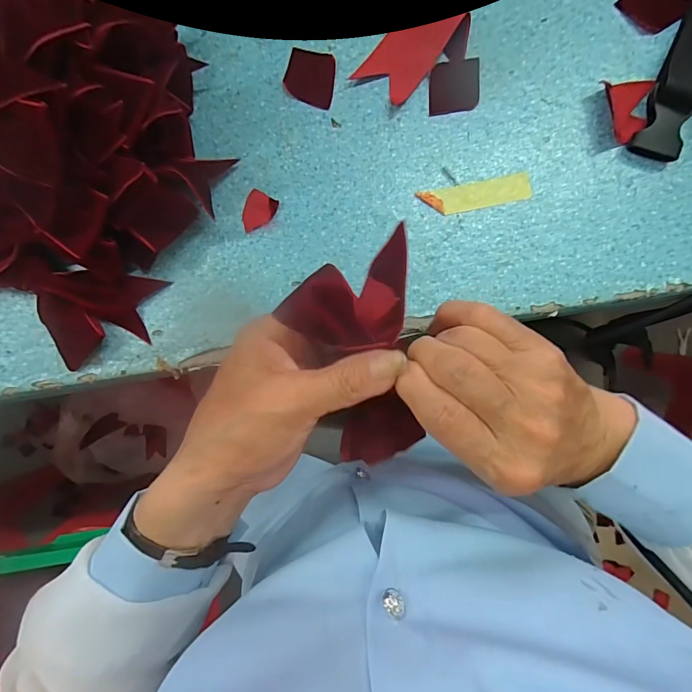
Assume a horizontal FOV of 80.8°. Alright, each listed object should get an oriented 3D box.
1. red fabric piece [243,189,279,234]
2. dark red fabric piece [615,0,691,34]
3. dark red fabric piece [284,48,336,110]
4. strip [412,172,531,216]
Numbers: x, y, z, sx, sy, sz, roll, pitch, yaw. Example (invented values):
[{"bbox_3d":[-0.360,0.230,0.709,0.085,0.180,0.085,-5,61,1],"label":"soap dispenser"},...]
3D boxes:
[{"bbox_3d":[-0.060,-0.090,0.273,0.021,0.004,0.027,31,90,4],"label":"red fabric piece"},{"bbox_3d":[0.200,-0.221,0.262,0.035,0.004,0.034,-41,87,1],"label":"dark red fabric piece"},{"bbox_3d":[-0.024,-0.181,0.273,0.034,0.004,0.034,15,89,4],"label":"dark red fabric piece"},{"bbox_3d":[0.085,-0.099,0.265,0.071,0.004,0.018,-11,88,3],"label":"strip"}]

